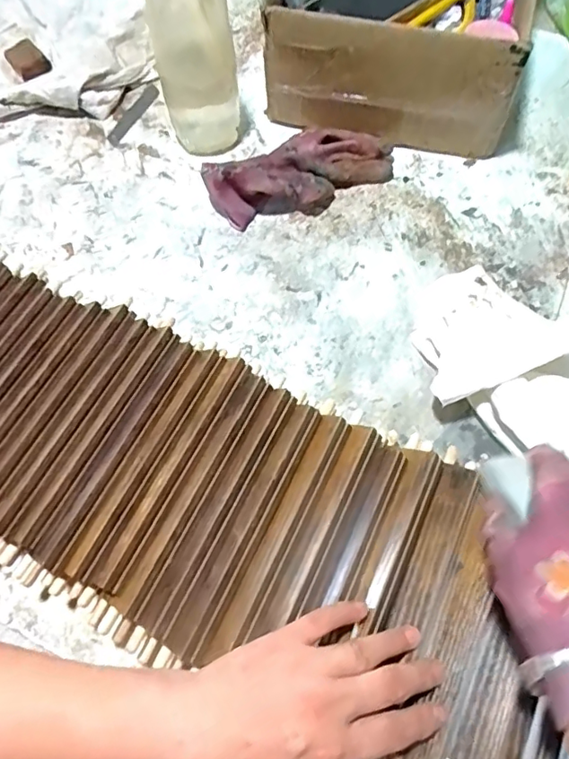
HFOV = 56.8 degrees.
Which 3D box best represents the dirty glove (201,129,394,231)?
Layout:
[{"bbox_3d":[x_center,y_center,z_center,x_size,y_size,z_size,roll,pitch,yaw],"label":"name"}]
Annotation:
[{"bbox_3d":[0.019,-0.206,0.527,0.190,0.052,0.071,-26,69,-11],"label":"dirty glove"}]

